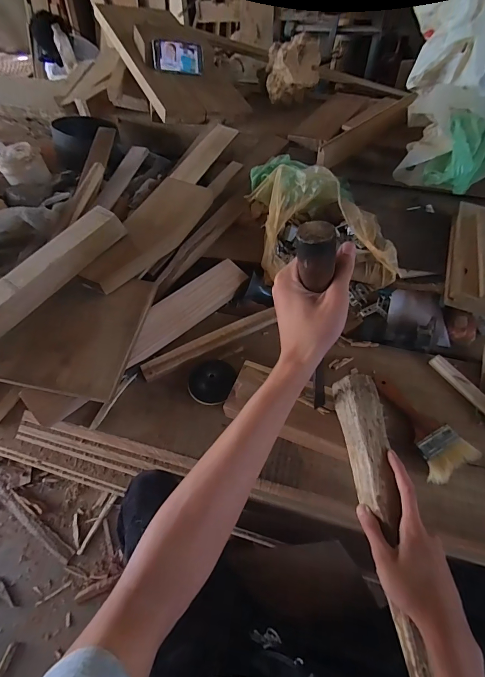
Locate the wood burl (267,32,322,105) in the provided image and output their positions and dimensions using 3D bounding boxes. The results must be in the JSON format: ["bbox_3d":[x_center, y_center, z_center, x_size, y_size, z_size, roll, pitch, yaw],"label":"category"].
[{"bbox_3d":[0.146,-0.779,0.974,0.147,0.148,0.145,2,55,4],"label":"wood burl"}]

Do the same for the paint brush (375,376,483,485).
[{"bbox_3d":[0.285,0.131,0.540,0.086,0.026,0.179,-24,57,-13],"label":"paint brush"}]

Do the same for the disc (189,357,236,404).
[{"bbox_3d":[-0.055,0.073,0.593,0.081,0.017,0.087,-1,55,2],"label":"disc"}]

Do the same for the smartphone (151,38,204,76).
[{"bbox_3d":[-0.190,-0.830,0.975,0.144,0.080,0.013,-4,18,-16],"label":"smartphone"}]

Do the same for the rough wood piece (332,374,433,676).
[{"bbox_3d":[0.180,0.227,0.419,0.055,0.035,0.368,-4,66,0],"label":"rough wood piece"}]

